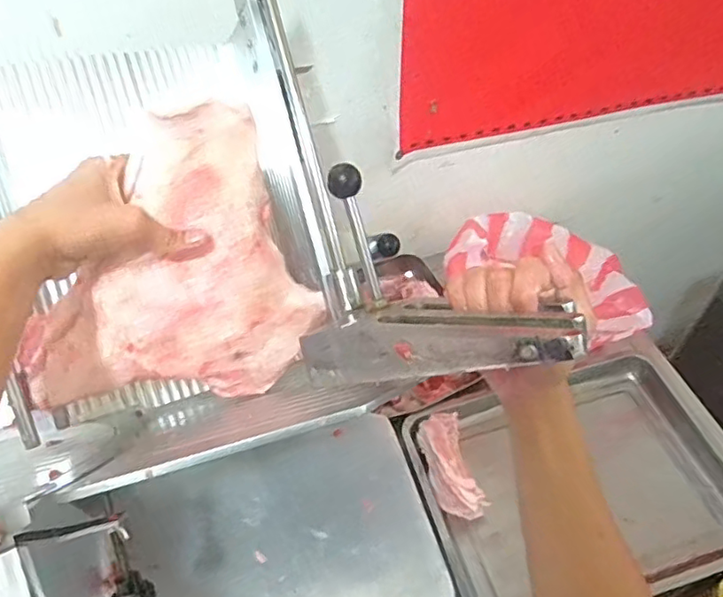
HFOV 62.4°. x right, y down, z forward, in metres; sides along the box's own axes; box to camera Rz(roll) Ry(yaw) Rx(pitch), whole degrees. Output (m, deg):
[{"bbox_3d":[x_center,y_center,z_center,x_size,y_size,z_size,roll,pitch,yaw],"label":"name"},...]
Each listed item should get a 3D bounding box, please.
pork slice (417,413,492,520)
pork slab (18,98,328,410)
[{"bbox_3d":[0.134,0.248,0.899,0.067,0.076,0.165,-13,51,-8],"label":"pork slice"},{"bbox_3d":[-0.135,-0.001,0.514,0.285,0.205,0.042,-58,29,6],"label":"pork slab"}]

